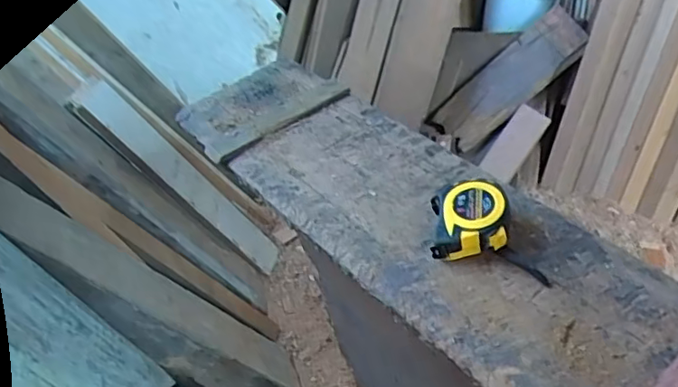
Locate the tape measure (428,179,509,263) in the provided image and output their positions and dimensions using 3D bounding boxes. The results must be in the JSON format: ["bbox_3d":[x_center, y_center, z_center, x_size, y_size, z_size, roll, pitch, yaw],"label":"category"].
[{"bbox_3d":[0.119,0.022,0.539,0.067,0.040,0.071,1,42,8],"label":"tape measure"}]

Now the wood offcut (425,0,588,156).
[{"bbox_3d":[0.412,-0.277,1.422,0.387,0.031,0.125,-41,76,10],"label":"wood offcut"}]

